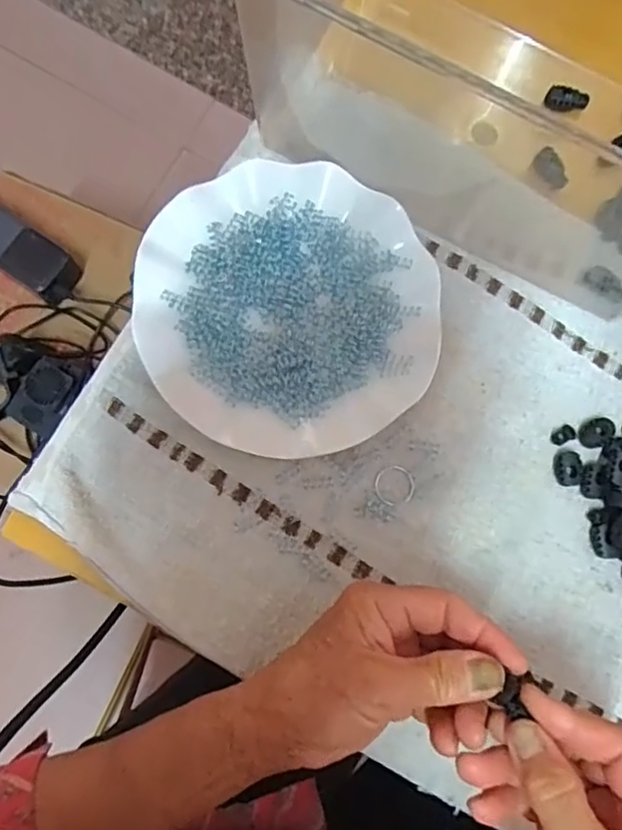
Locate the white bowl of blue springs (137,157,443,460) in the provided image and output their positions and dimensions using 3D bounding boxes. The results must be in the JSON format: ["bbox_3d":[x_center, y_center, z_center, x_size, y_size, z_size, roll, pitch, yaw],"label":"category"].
[{"bbox_3d":[-0.012,-0.068,0.375,0.175,0.034,0.180,1,82,-4],"label":"white bowl of blue springs"}]

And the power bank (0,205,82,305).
[{"bbox_3d":[-0.312,-0.177,0.631,0.138,0.053,0.054,37,80,-10],"label":"power bank"}]

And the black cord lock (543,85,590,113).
[{"bbox_3d":[0.182,-0.223,0.423,0.029,0.011,0.011,8,81,-3],"label":"black cord lock"}]

